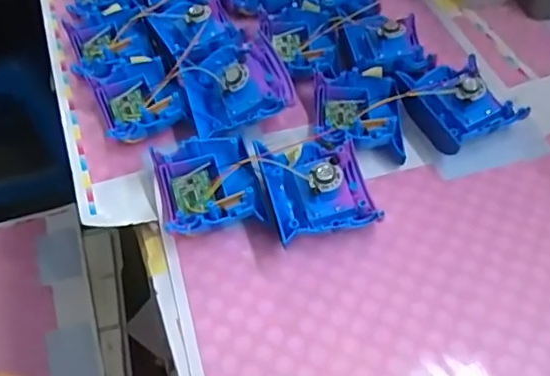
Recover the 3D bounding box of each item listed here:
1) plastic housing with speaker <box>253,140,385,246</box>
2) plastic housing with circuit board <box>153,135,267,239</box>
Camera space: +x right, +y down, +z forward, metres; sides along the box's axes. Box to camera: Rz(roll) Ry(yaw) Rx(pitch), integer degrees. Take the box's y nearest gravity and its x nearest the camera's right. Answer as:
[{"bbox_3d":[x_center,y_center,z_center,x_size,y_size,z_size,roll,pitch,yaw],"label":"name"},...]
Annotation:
[{"bbox_3d":[0.033,0.000,0.439,0.081,0.032,0.081,-9,52,-6],"label":"plastic housing with speaker"},{"bbox_3d":[-0.052,0.000,0.445,0.076,0.041,0.082,-13,52,-9],"label":"plastic housing with circuit board"}]

